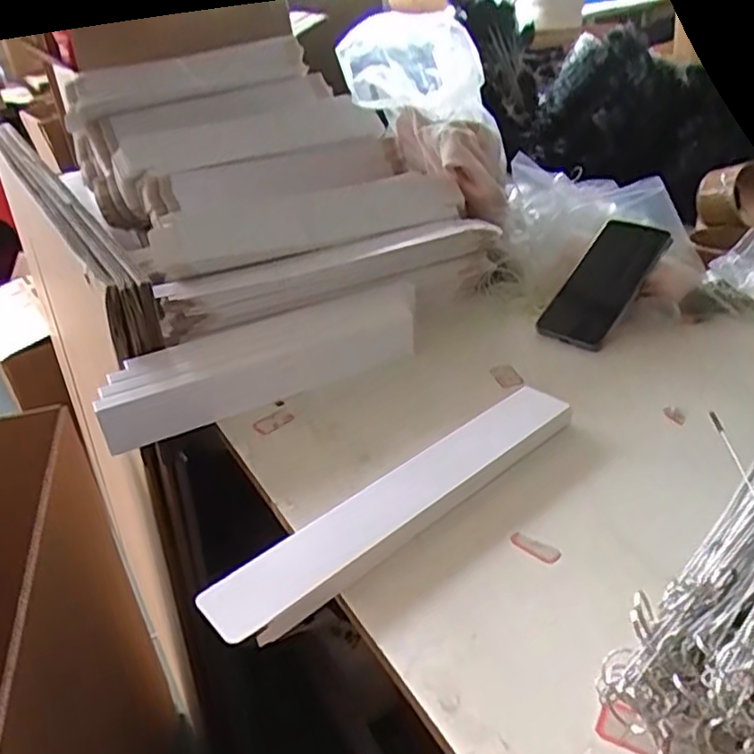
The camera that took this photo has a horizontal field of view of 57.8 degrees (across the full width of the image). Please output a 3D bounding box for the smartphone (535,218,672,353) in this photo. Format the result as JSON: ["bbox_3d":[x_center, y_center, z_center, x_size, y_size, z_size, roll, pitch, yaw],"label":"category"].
[{"bbox_3d":[0.238,-0.099,0.724,0.074,0.008,0.158,31,78,30],"label":"smartphone"}]

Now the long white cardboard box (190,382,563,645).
[{"bbox_3d":[0.023,0.091,0.517,0.327,0.020,0.053,-28,39,-31],"label":"long white cardboard box"}]

